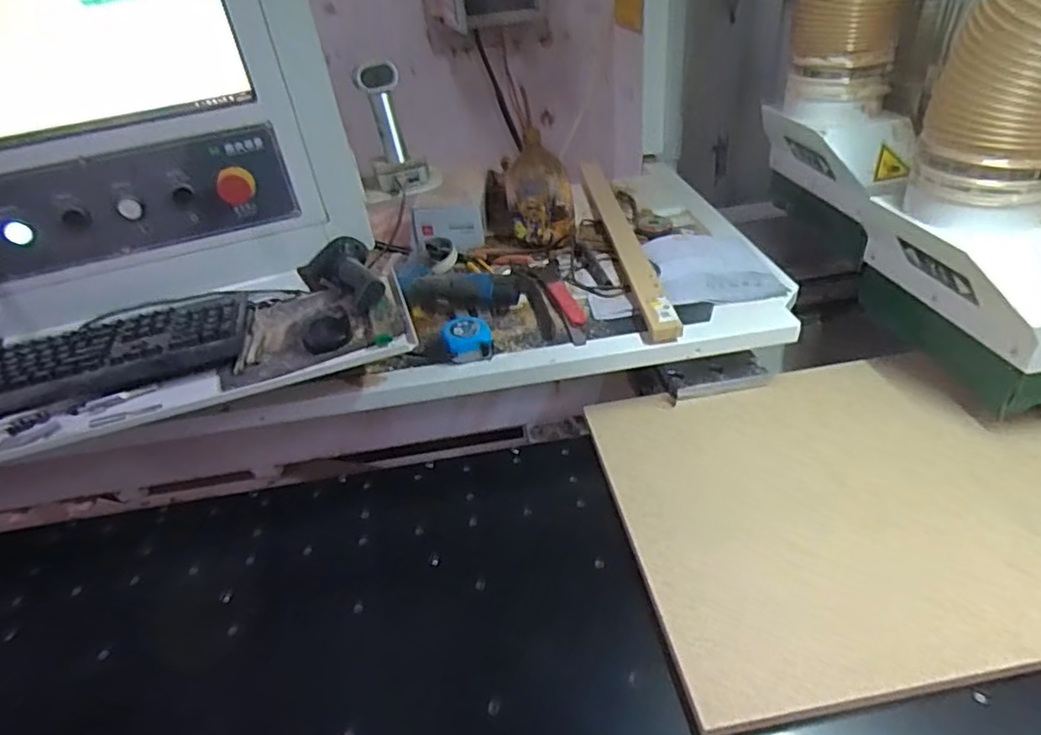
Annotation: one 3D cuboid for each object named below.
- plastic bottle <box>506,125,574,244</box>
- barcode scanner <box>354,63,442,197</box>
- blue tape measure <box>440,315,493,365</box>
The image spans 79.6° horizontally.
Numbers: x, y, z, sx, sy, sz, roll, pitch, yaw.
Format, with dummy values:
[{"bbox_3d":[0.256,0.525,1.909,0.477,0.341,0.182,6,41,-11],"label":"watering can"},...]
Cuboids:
[{"bbox_3d":[0.033,-0.320,1.131,0.114,0.180,0.114,-7,35,0],"label":"plastic bottle"},{"bbox_3d":[-0.185,-0.346,0.926,0.105,0.176,0.106,-12,35,-8],"label":"barcode scanner"},{"bbox_3d":[-0.075,-0.038,0.888,0.070,0.045,0.065,-11,35,-6],"label":"blue tape measure"}]

